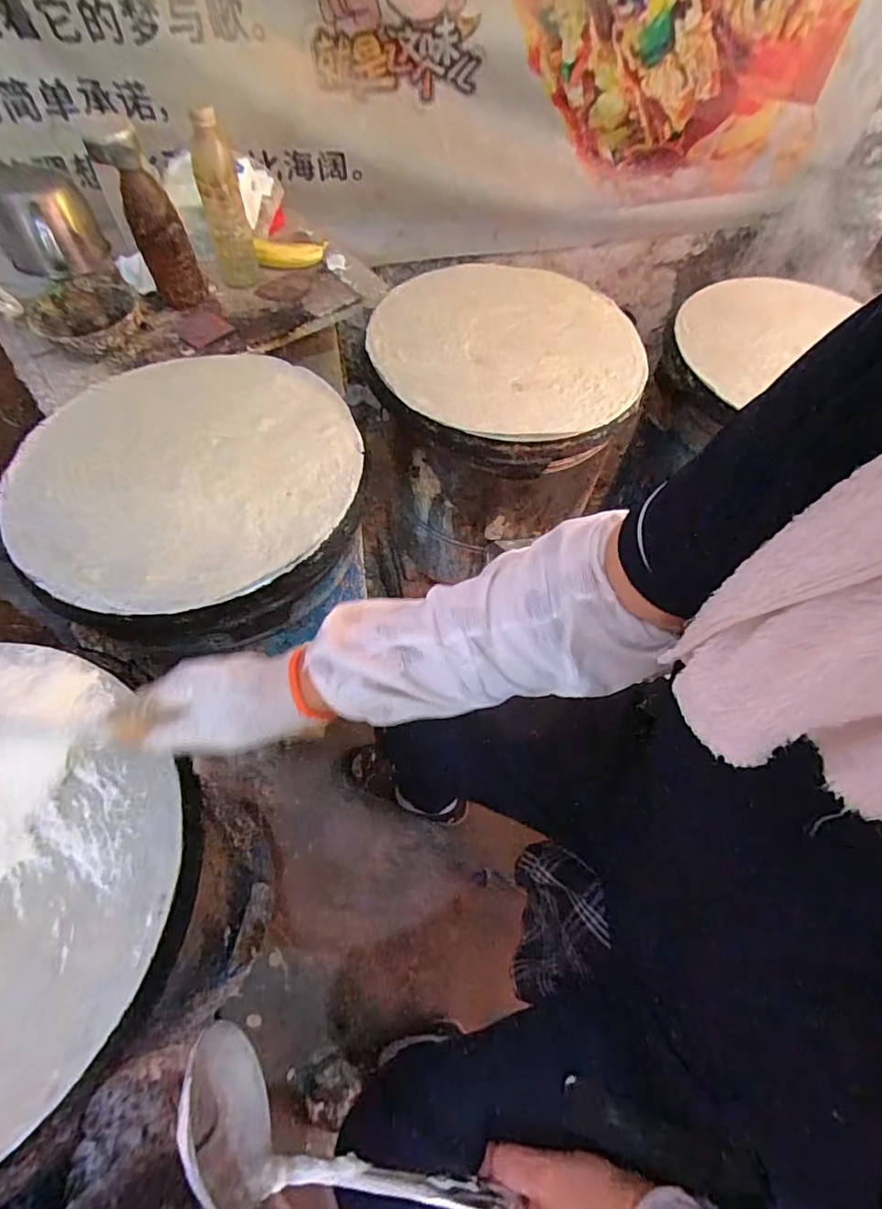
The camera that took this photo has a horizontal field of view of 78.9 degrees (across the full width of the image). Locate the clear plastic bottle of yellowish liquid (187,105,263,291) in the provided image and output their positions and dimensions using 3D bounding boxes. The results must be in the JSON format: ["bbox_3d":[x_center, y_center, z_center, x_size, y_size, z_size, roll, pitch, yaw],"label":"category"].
[{"bbox_3d":[-0.328,-0.599,0.809,0.064,0.207,0.074,-12,61,-10],"label":"clear plastic bottle of yellowish liquid"}]

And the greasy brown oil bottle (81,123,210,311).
[{"bbox_3d":[-0.408,-0.537,0.779,0.076,0.186,0.067,-21,63,-14],"label":"greasy brown oil bottle"}]

